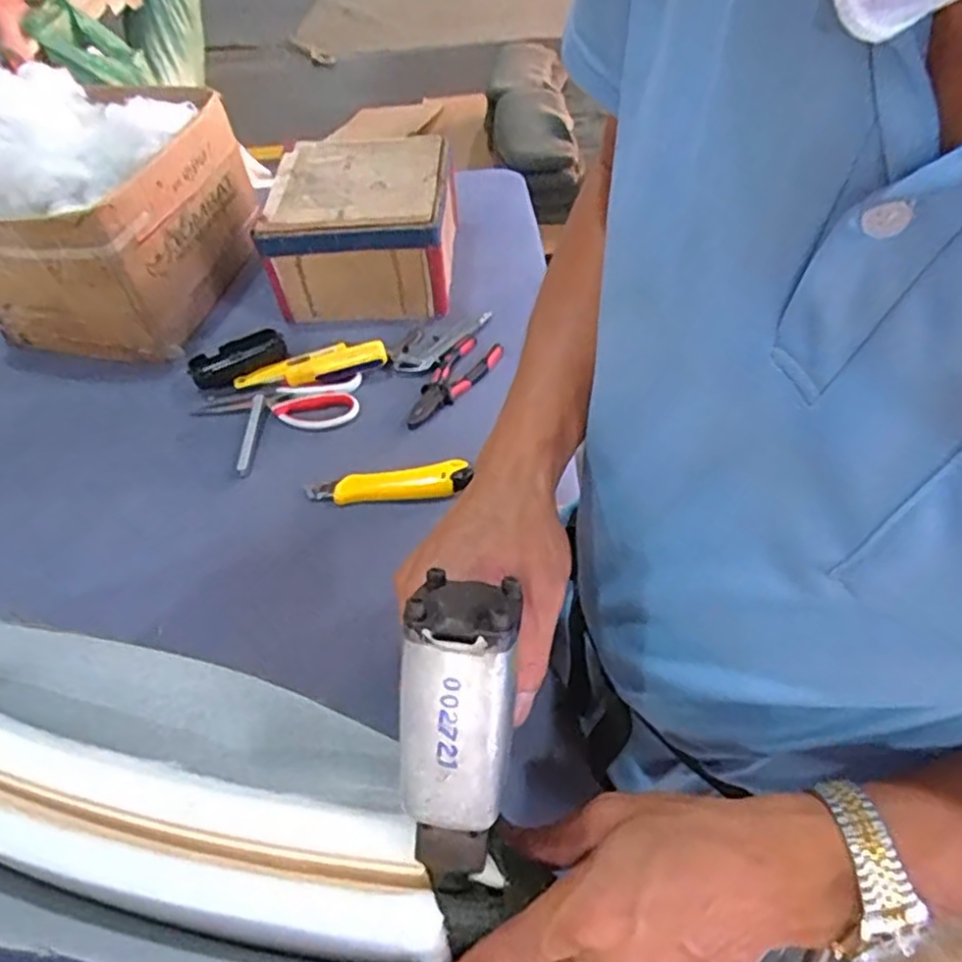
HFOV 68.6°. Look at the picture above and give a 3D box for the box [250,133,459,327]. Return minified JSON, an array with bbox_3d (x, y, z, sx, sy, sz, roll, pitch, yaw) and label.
[{"bbox_3d":[-0.145,-0.317,0.891,0.208,0.135,0.223,1,50,6],"label":"box"}]

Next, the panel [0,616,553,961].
[{"bbox_3d":[-0.174,0.147,0.334,0.379,0.062,0.136,13,52,11],"label":"panel"}]

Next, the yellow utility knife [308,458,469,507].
[{"bbox_3d":[-0.093,0.003,0.694,0.159,0.014,0.036,-6,50,0],"label":"yellow utility knife"}]

